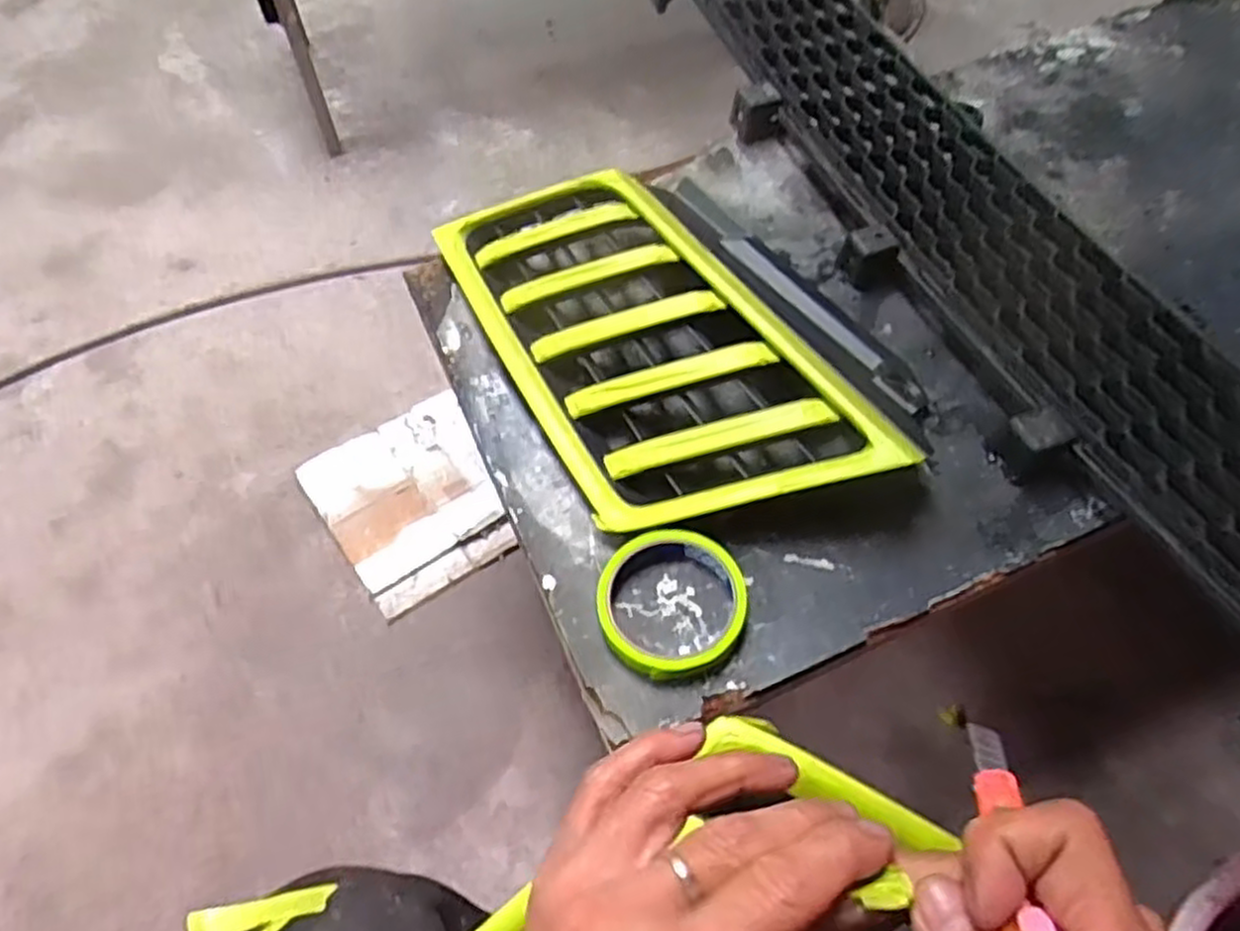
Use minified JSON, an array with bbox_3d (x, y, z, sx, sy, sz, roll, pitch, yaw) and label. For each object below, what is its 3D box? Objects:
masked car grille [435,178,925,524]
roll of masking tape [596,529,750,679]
[{"bbox_3d":[0.027,-0.101,0.601,0.218,0.069,0.388,-24,57,-15],"label":"masked car grille"},{"bbox_3d":[0.032,0.084,0.499,0.091,0.027,0.091,-1,54,1],"label":"roll of masking tape"}]

